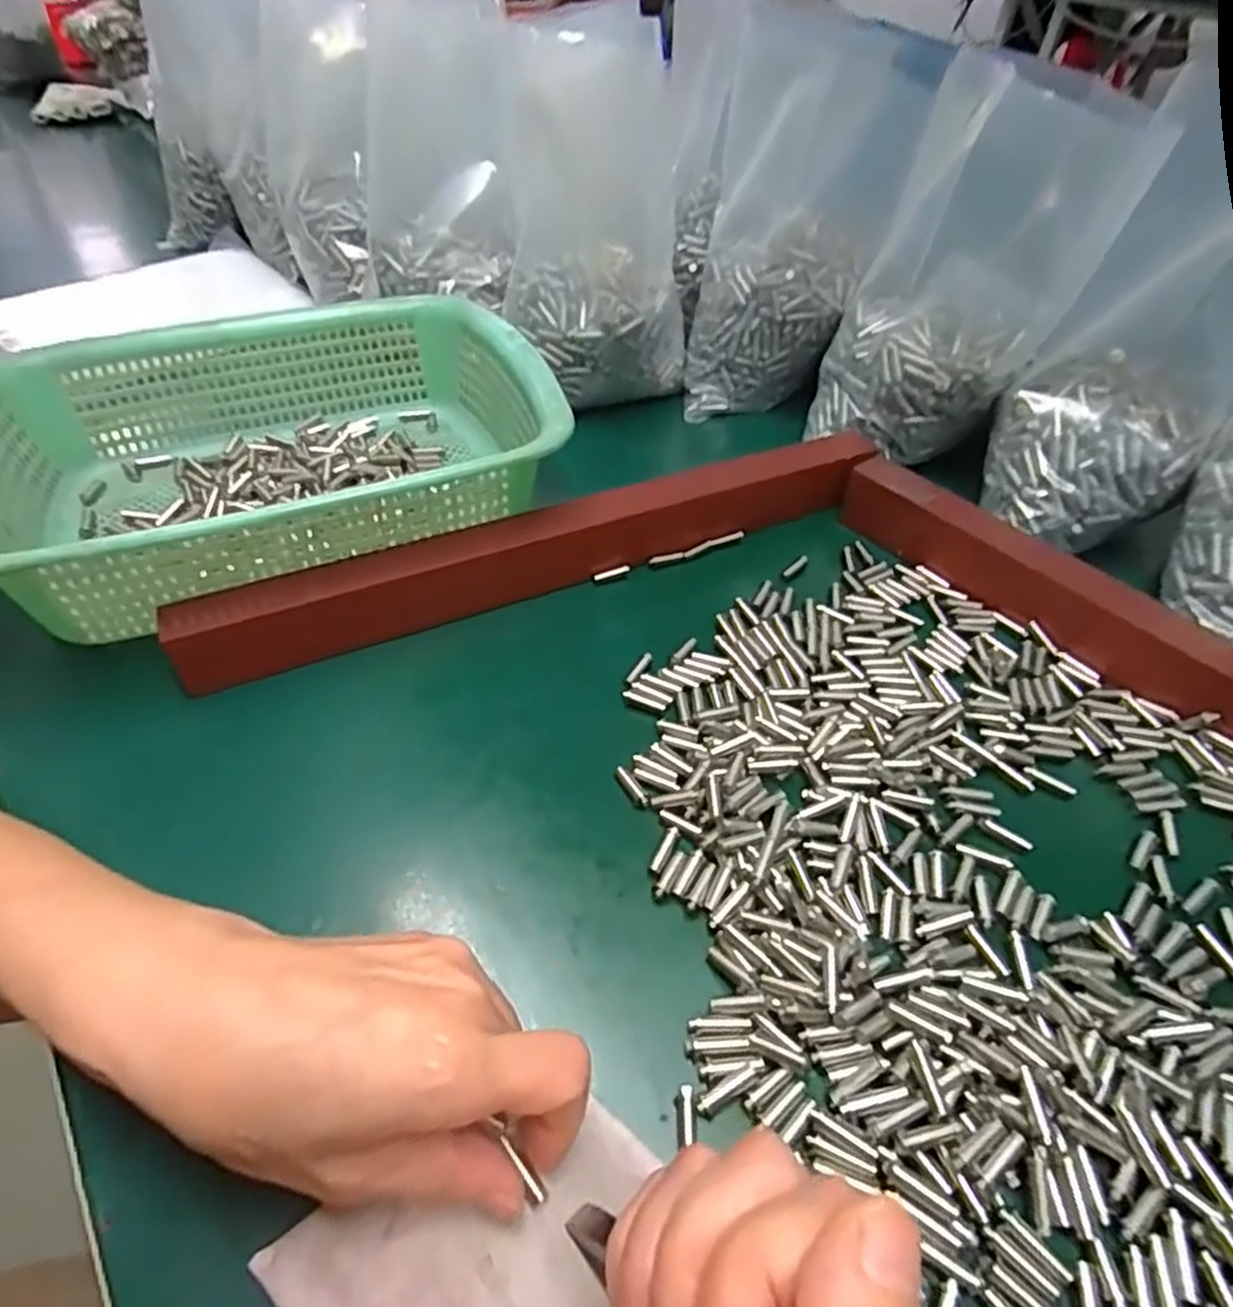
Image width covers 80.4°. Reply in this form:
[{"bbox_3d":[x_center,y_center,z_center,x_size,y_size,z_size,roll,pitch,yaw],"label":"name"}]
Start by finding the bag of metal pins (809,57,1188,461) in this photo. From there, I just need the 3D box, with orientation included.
[{"bbox_3d":[0.200,-0.220,0.433,0.128,0.187,0.087,14,49,12],"label":"bag of metal pins"}]

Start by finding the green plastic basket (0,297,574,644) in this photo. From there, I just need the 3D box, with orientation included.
[{"bbox_3d":[-0.187,-0.118,0.415,0.286,0.082,0.224,-19,51,-17],"label":"green plastic basket"}]

